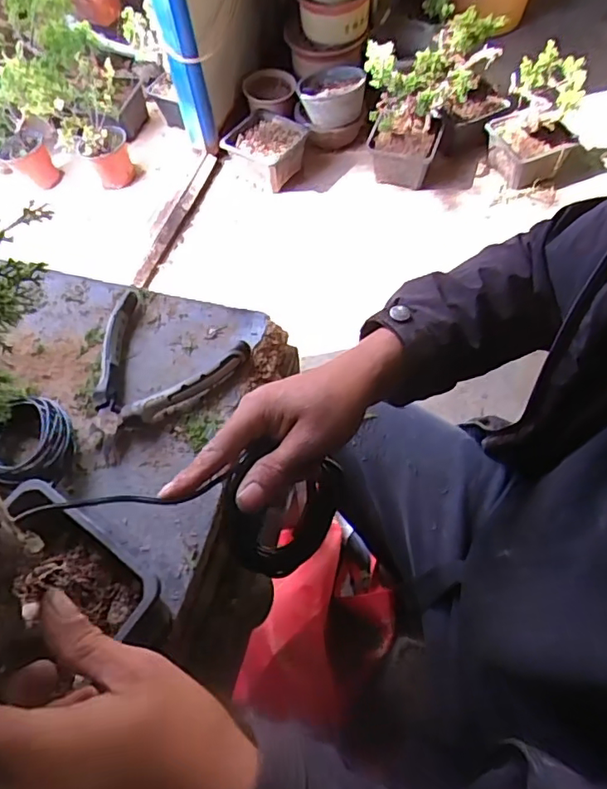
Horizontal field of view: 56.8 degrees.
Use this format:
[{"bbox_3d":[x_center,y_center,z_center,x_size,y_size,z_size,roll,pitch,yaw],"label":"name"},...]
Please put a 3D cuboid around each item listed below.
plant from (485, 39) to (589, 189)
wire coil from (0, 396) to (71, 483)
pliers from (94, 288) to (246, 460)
[{"bbox_3d":[0.599,-0.698,1.425,0.182,0.248,0.187,-13,61,-3],"label":"plant"},{"bbox_3d":[-0.213,0.037,0.434,0.064,0.037,0.073,-36,65,-15],"label":"wire coil"},{"bbox_3d":[-0.137,-0.033,0.478,0.142,0.023,0.123,-35,65,-15],"label":"pliers"}]

